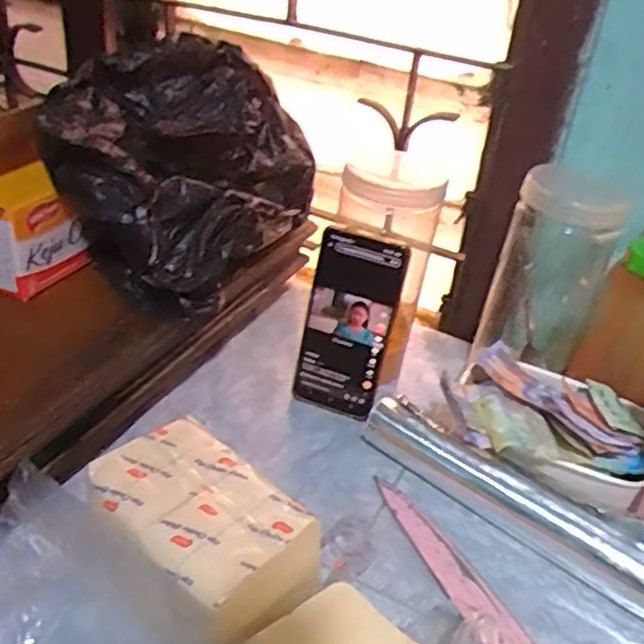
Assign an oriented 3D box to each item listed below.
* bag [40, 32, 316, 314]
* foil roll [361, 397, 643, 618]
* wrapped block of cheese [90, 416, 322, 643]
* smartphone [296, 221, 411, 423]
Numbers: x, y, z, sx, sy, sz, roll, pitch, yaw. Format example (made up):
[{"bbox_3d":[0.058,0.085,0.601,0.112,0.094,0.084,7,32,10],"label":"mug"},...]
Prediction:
[{"bbox_3d":[-0.125,-0.145,0.611,0.158,0.171,0.247,18,35,17],"label":"bag"},{"bbox_3d":[0.167,0.143,0.507,0.300,0.043,0.046,28,39,28],"label":"foil roll"},{"bbox_3d":[-0.078,0.141,0.431,0.142,0.074,0.092,29,39,30],"label":"wrapped block of cheese"},{"bbox_3d":[0.022,0.004,0.581,0.073,0.167,0.013,17,22,11],"label":"smartphone"}]

